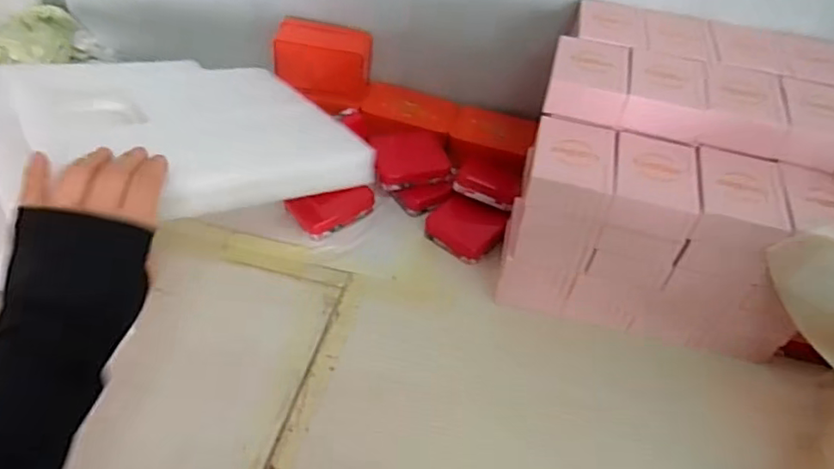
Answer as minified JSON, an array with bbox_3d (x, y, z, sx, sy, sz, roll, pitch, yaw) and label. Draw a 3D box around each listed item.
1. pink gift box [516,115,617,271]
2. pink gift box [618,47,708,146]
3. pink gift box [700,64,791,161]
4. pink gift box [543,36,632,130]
[{"bbox_3d":[0.129,-0.036,0.524,0.068,0.097,0.085,11,46,4],"label":"pink gift box"},{"bbox_3d":[0.224,-0.128,0.532,0.067,0.035,0.096,14,46,7],"label":"pink gift box"},{"bbox_3d":[0.286,-0.111,0.520,0.066,0.037,0.093,15,47,8],"label":"pink gift box"},{"bbox_3d":[0.156,-0.143,0.536,0.071,0.036,0.085,14,46,7],"label":"pink gift box"}]

